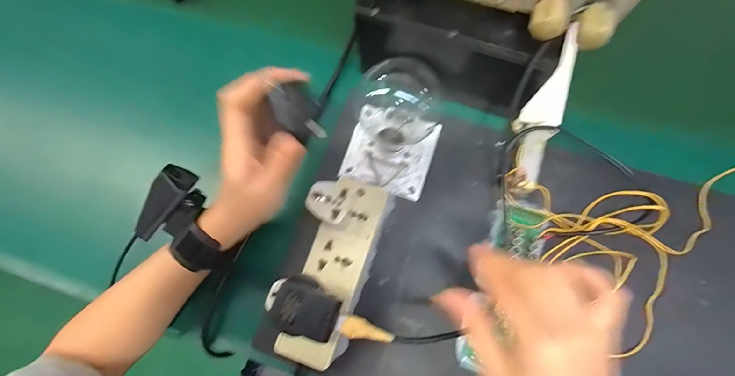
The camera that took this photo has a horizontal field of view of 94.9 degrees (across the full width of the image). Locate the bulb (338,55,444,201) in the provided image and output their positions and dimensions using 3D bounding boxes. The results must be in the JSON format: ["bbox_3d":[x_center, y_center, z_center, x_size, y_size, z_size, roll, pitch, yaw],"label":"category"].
[{"bbox_3d":[0.030,-0.064,0.309,0.088,0.126,0.107,20,77,5],"label":"bulb"}]

